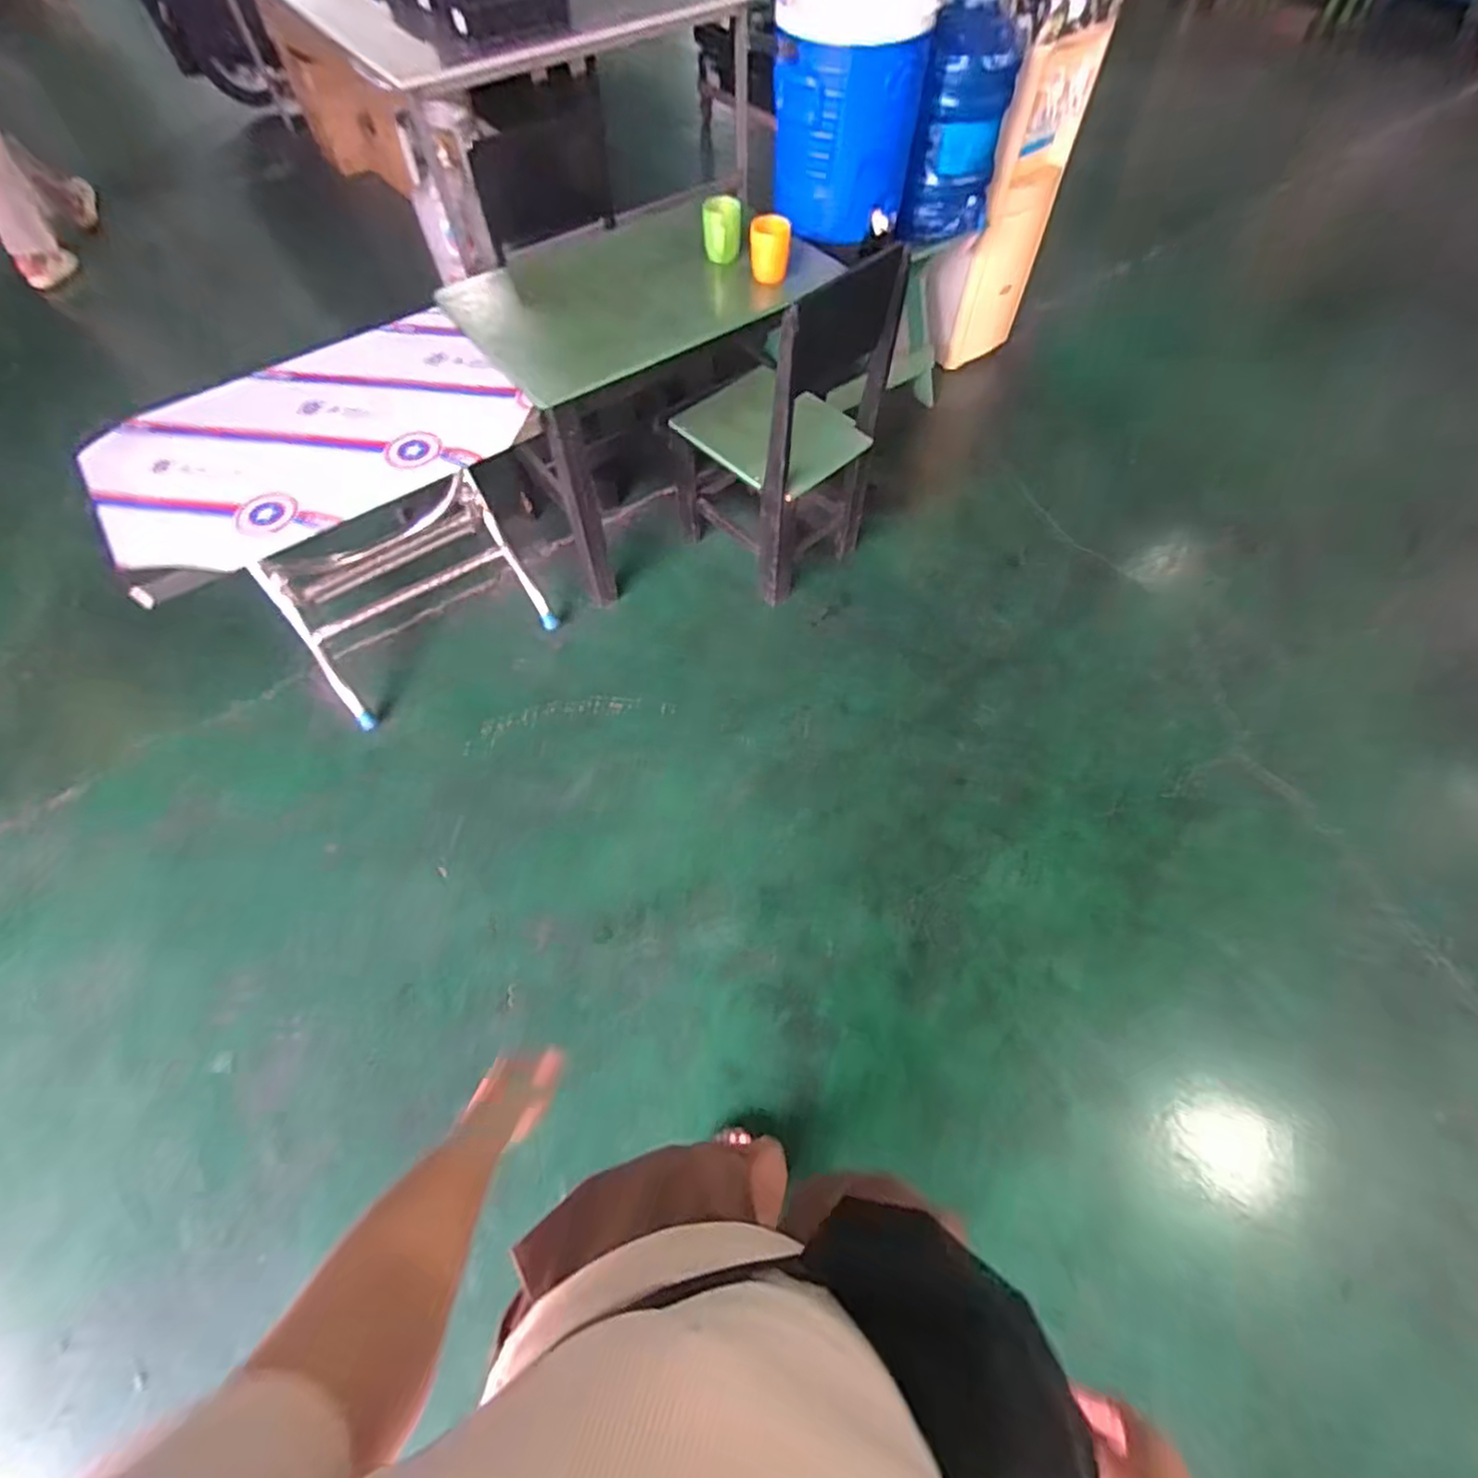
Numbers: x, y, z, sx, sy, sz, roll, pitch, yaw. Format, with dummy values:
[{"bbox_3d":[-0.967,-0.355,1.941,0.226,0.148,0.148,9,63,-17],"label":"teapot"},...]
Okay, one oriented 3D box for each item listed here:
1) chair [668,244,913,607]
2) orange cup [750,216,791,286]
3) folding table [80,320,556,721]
[{"bbox_3d":[0.088,-0.757,1.552,0.364,0.707,0.400,-41,69,-19],"label":"chair"},{"bbox_3d":[0.069,-1.062,1.408,0.083,0.095,0.094,3,62,2],"label":"orange cup"},{"bbox_3d":[-0.857,-0.513,1.513,0.780,0.548,0.522,-38,68,-18],"label":"folding table"}]

